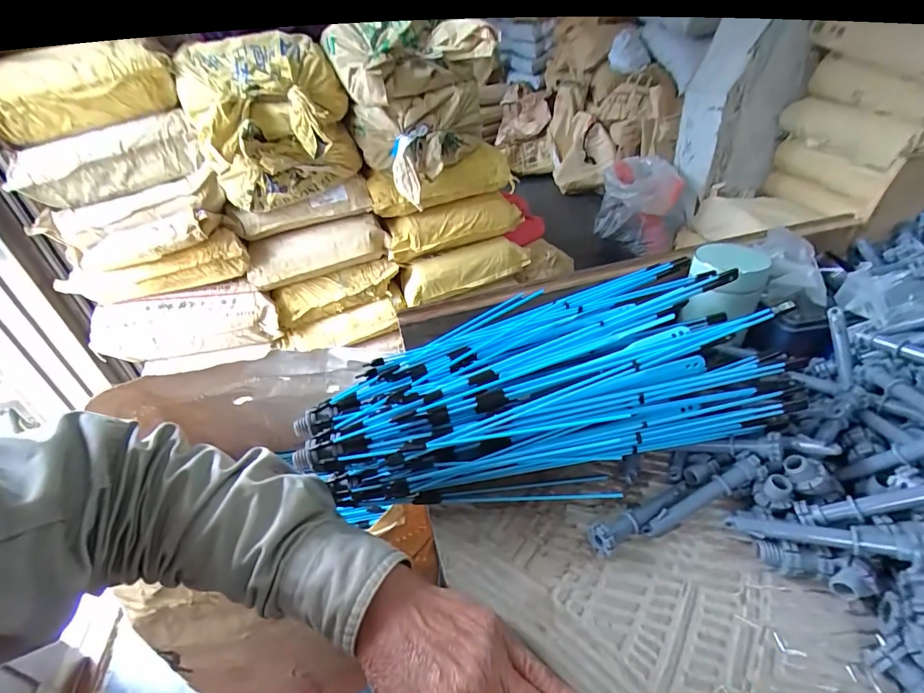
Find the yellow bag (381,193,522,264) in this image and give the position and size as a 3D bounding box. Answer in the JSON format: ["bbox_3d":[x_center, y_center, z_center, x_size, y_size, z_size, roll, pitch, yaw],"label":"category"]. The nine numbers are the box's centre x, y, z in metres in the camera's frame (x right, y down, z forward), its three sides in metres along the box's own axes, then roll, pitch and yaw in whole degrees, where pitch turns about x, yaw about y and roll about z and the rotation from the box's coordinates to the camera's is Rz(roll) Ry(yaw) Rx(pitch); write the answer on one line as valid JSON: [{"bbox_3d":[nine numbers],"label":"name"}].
[{"bbox_3d":[-0.019,-0.374,1.384,0.435,0.142,0.118,-12,35,-8],"label":"yellow bag"}]

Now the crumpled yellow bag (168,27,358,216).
[{"bbox_3d":[-0.463,-0.552,1.086,0.374,0.357,0.207,-21,38,-19],"label":"crumpled yellow bag"}]

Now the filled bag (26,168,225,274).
[{"bbox_3d":[-0.817,-0.312,1.100,0.418,0.154,0.129,-15,36,-12],"label":"filled bag"}]

